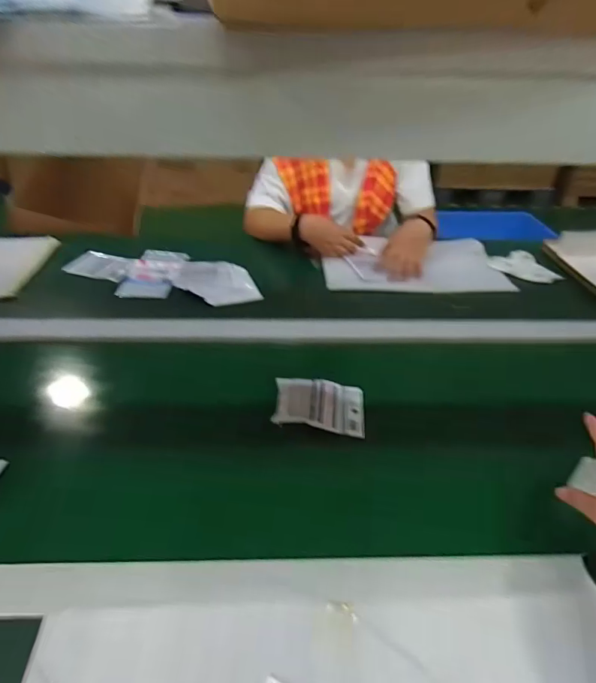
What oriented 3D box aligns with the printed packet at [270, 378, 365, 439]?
[{"bbox_3d":[0.034,0.092,0.653,0.131,0.034,0.093,2,37,1],"label":"printed packet"}]

